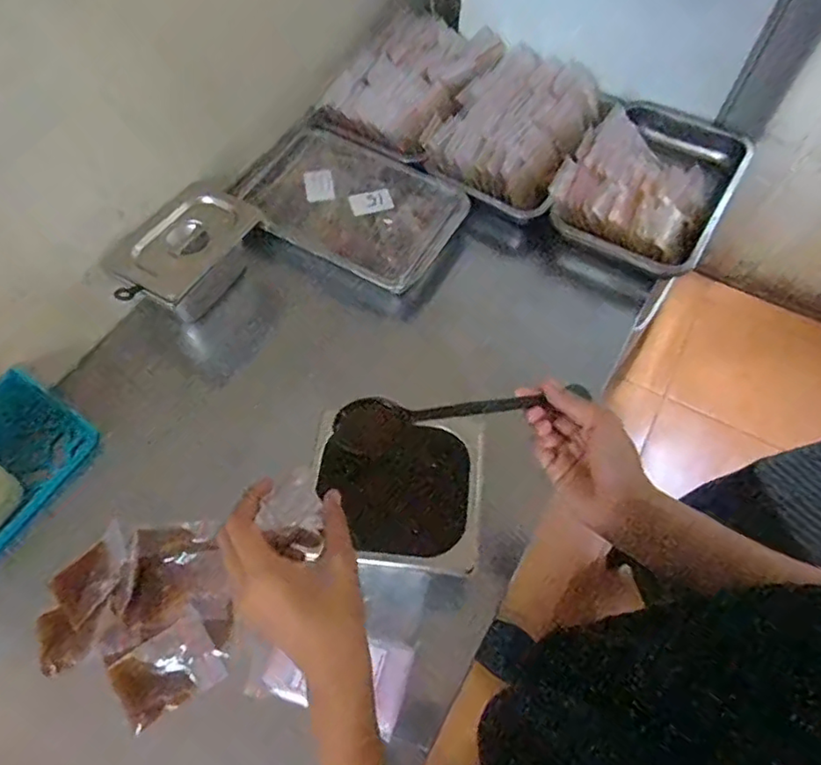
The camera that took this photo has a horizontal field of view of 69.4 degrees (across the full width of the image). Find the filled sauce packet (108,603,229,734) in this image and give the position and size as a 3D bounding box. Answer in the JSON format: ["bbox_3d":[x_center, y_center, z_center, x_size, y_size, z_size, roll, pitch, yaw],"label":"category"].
[{"bbox_3d":[-0.236,0.282,0.581,0.096,0.013,0.075,-35,67,-19],"label":"filled sauce packet"}]

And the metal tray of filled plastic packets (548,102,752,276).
[{"bbox_3d":[0.357,-0.305,0.874,0.224,0.068,0.297,28,64,14],"label":"metal tray of filled plastic packets"}]

